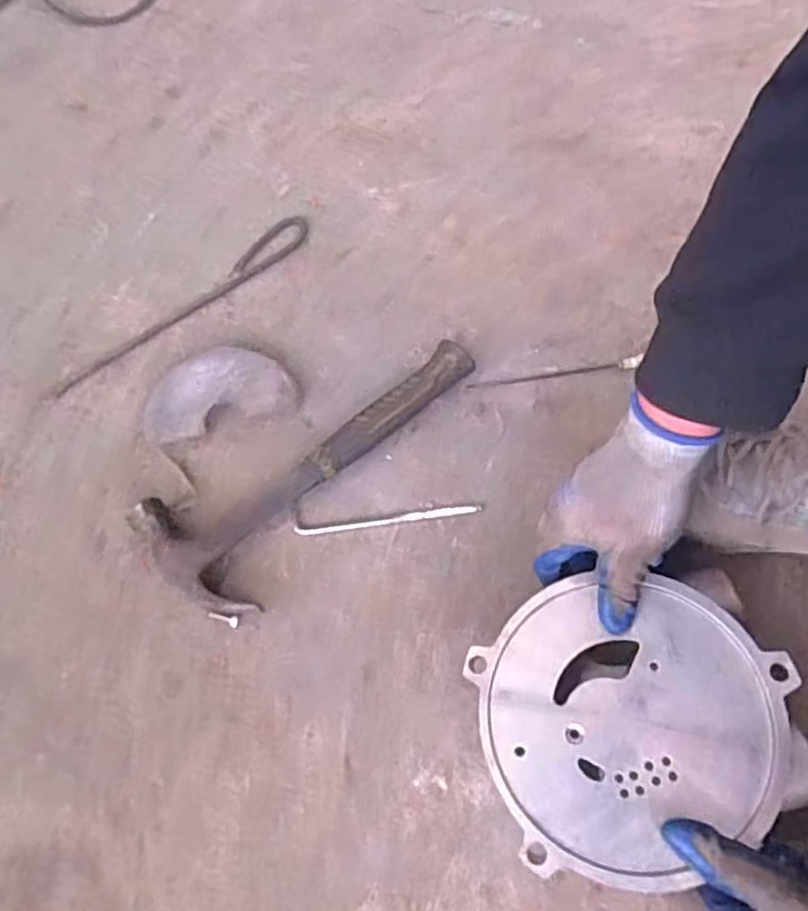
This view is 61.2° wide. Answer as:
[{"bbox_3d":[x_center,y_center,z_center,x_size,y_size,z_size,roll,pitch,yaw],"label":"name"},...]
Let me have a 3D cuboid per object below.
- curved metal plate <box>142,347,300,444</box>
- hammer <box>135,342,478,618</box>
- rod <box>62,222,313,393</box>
[{"bbox_3d":[-0.171,-0.060,0.623,0.137,0.021,0.075,-16,71,-4],"label":"curved metal plate"},{"bbox_3d":[-0.075,-0.001,0.593,0.312,0.030,0.119,-42,75,-12],"label":"hammer"},{"bbox_3d":[-0.205,-0.143,0.658,0.285,0.006,0.034,-42,75,-12],"label":"rod"}]

